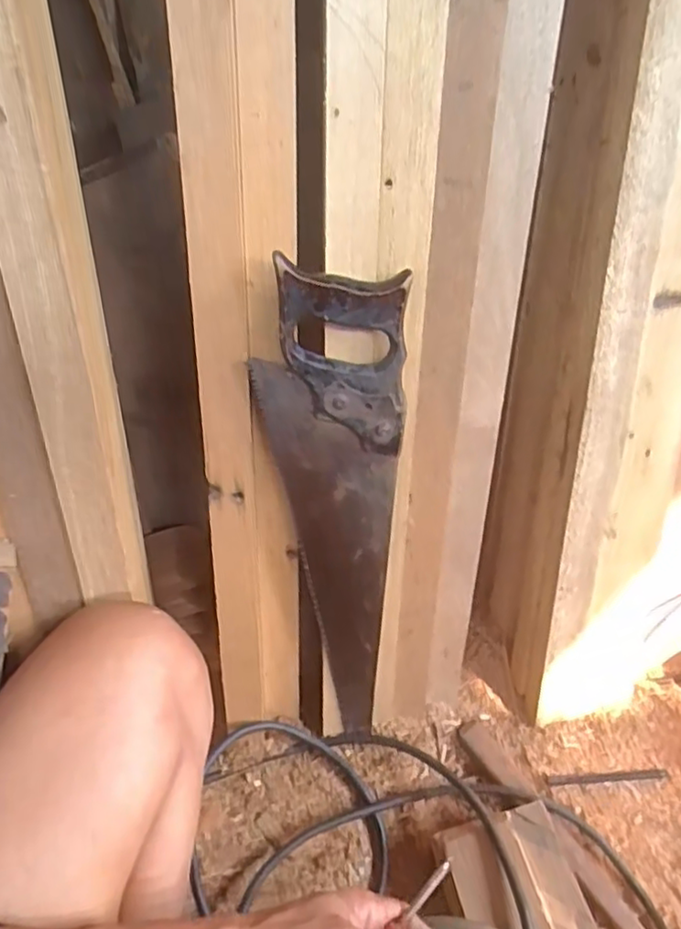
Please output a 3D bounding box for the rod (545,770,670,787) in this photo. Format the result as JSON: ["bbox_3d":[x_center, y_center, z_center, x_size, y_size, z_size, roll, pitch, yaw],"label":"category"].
[{"bbox_3d":[0.278,0.325,0.671,0.131,0.005,0.010,-1,48,-6],"label":"rod"}]

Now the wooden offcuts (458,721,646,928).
[{"bbox_3d":[0.212,0.361,0.626,0.033,0.019,0.259,-25,54,-25],"label":"wooden offcuts"}]

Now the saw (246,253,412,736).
[{"bbox_3d":[-0.007,0.064,0.552,0.103,0.452,0.024,3,33,5],"label":"saw"}]

